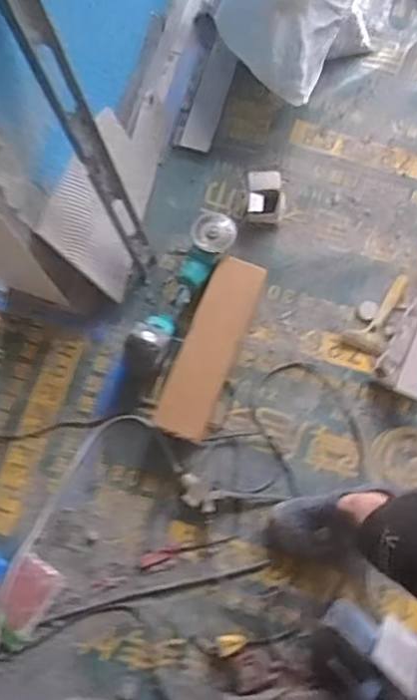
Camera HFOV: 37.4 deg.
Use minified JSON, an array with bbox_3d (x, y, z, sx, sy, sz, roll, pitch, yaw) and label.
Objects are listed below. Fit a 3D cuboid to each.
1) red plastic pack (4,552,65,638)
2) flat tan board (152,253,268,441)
[{"bbox_3d":[-0.366,0.497,1.255,0.097,0.015,0.132,31,79,7],"label":"red plastic pack"},{"bbox_3d":[0.005,-0.010,1.355,0.113,0.044,0.411,21,78,5],"label":"flat tan board"}]

